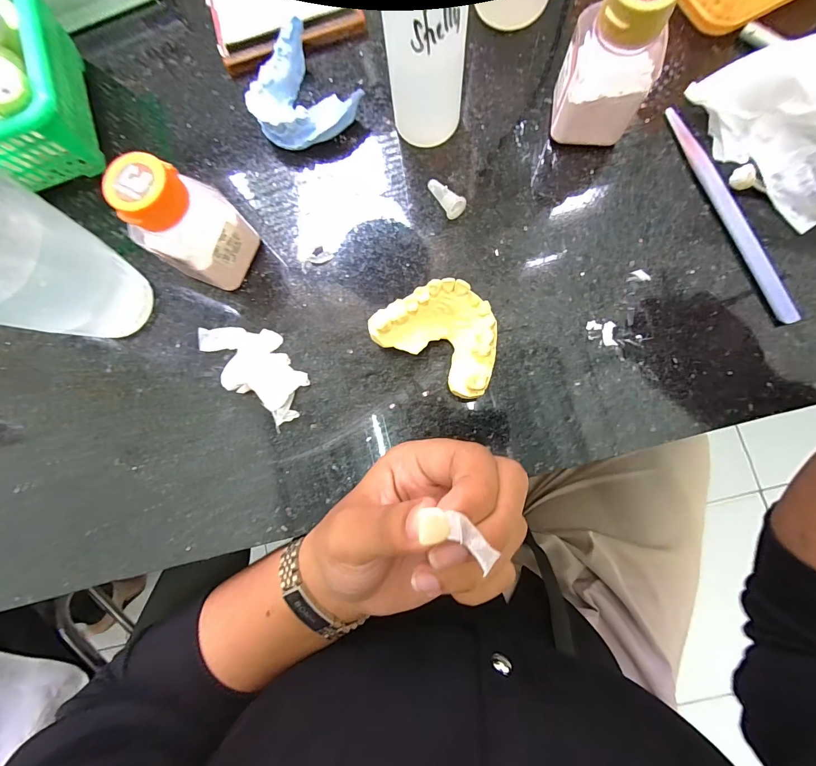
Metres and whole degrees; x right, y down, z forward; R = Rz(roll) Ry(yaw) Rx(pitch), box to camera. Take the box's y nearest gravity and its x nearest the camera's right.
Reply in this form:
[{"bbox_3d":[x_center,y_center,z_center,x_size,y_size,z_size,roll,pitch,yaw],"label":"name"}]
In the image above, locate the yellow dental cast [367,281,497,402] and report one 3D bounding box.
[{"bbox_3d":[0.020,-0.028,0.207,0.067,0.026,0.049,33,87,7],"label":"yellow dental cast"}]

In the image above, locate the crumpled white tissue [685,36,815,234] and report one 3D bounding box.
[{"bbox_3d":[0.211,-0.140,0.191,0.054,0.051,0.099,-36,83,0],"label":"crumpled white tissue"}]

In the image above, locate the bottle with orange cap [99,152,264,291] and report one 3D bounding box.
[{"bbox_3d":[-0.117,-0.083,0.200,0.039,0.073,0.041,25,87,6],"label":"bottle with orange cap"}]

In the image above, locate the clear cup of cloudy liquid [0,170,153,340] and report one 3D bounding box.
[{"bbox_3d":[-0.187,-0.058,0.189,0.067,0.097,0.062,0,84,4],"label":"clear cup of cloudy liquid"}]

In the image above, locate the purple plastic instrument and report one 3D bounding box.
[{"bbox_3d":[0.182,-0.097,0.212,0.009,0.005,0.138,-21,83,2],"label":"purple plastic instrument"}]

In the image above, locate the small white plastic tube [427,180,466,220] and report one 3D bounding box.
[{"bbox_3d":[0.023,-0.112,0.224,0.012,0.011,0.028,-30,83,1],"label":"small white plastic tube"}]

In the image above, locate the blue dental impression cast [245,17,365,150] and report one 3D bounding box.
[{"bbox_3d":[-0.068,-0.176,0.233,0.057,0.021,0.066,-43,83,-1],"label":"blue dental impression cast"}]

